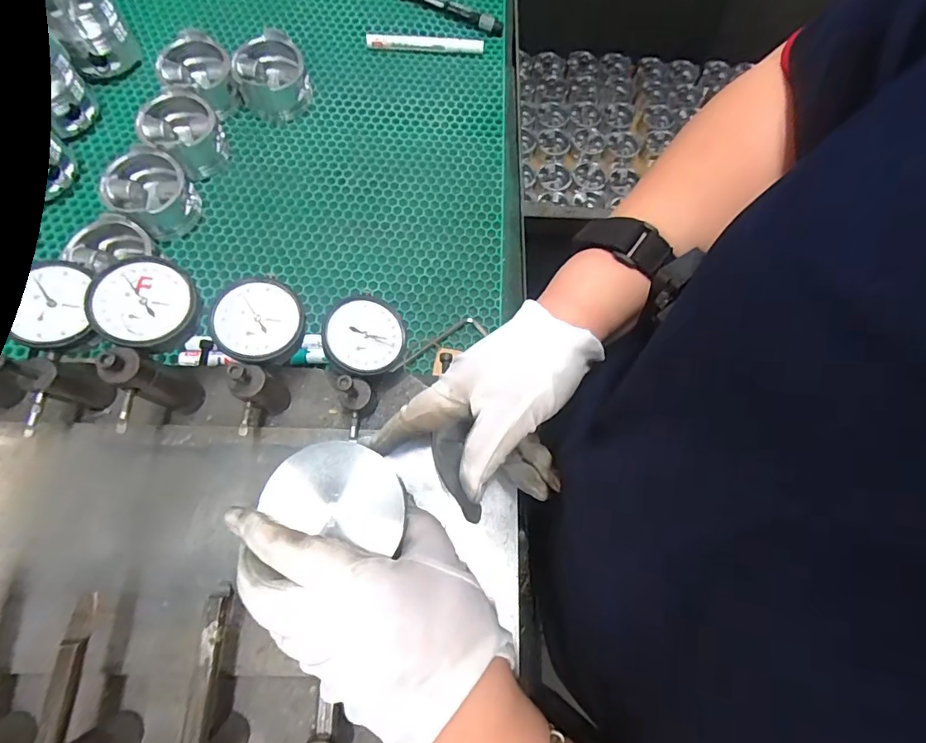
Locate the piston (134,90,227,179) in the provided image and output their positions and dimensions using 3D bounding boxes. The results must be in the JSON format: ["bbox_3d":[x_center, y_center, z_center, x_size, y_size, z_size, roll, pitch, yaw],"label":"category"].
[{"bbox_3d":[-0.305,-0.261,0.521,0.077,0.054,0.074,1,71,-2],"label":"piston"}]

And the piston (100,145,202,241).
[{"bbox_3d":[-0.318,-0.182,0.489,0.069,0.056,0.073,1,71,-2],"label":"piston"}]

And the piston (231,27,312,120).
[{"bbox_3d":[-0.223,-0.343,0.559,0.079,0.053,0.079,1,71,-2],"label":"piston"}]

